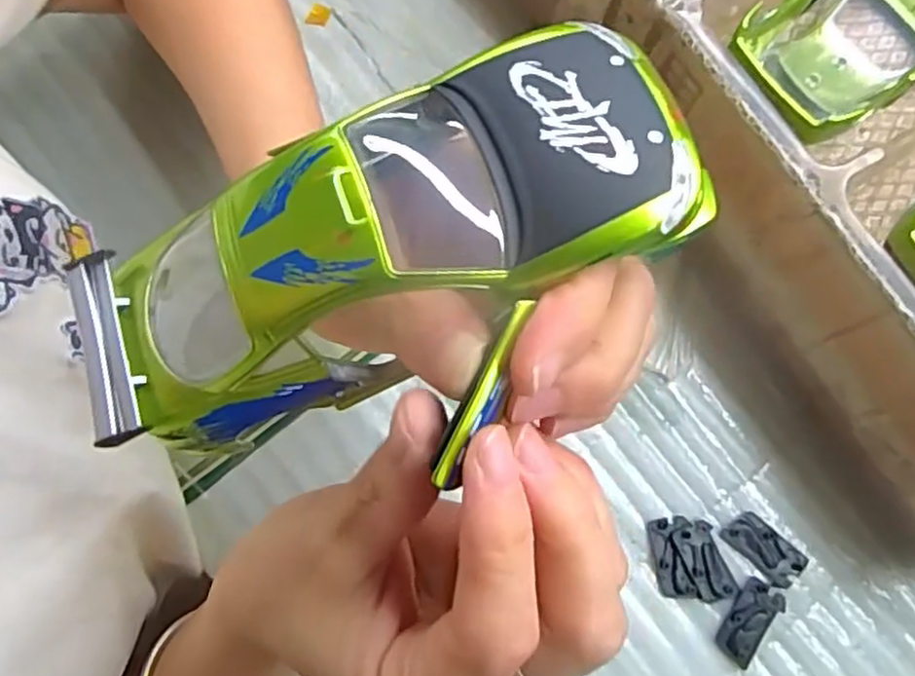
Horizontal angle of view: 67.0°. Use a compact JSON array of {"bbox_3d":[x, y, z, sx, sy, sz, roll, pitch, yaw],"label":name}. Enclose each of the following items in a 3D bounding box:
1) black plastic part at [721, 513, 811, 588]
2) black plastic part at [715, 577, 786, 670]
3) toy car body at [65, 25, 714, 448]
[{"bbox_3d":[0.131,0.089,0.293,0.033,0.004,0.018,43,84,8],"label":"black plastic part"},{"bbox_3d":[0.122,0.118,0.287,0.017,0.004,0.034,34,82,7],"label":"black plastic part"},{"bbox_3d":[-0.018,-0.018,0.140,0.128,0.028,0.048,-24,80,8],"label":"toy car body"}]

